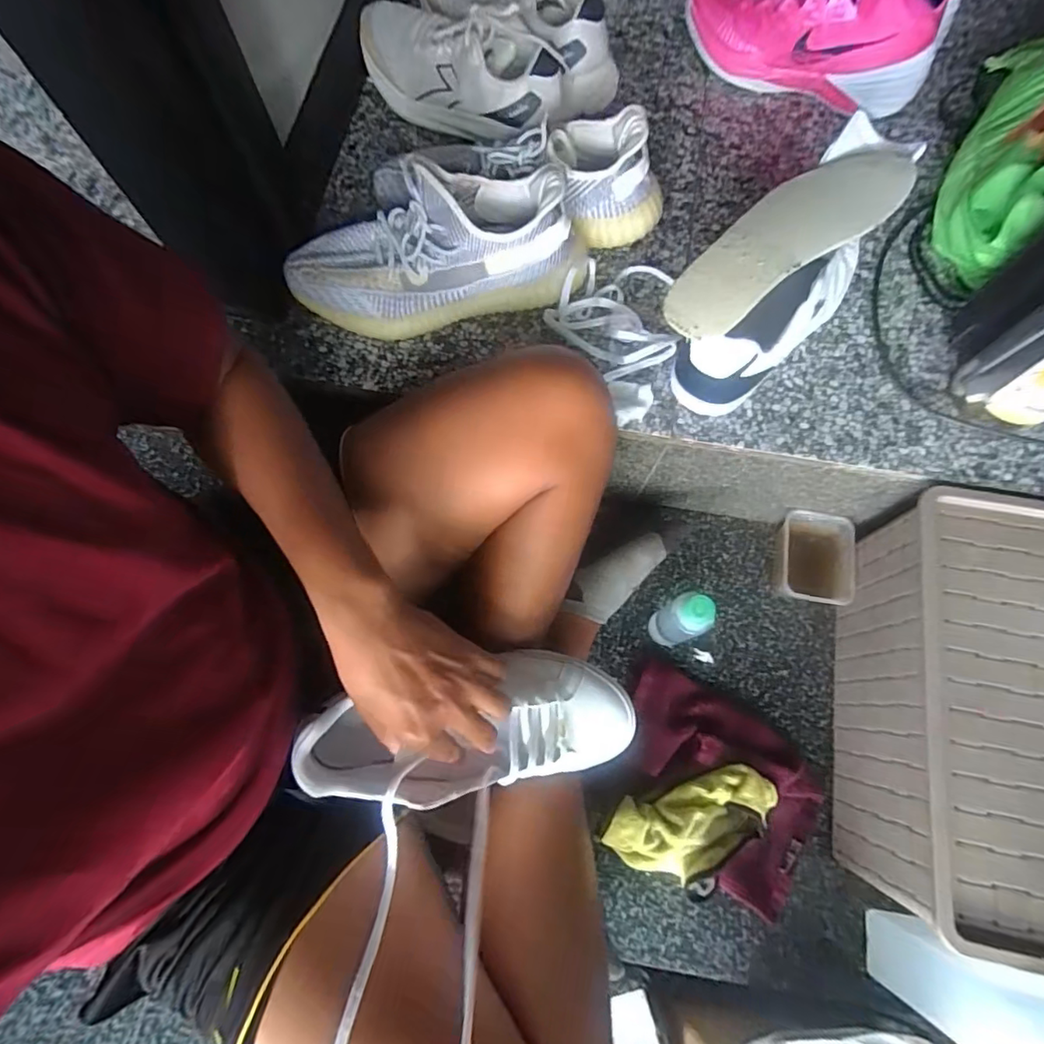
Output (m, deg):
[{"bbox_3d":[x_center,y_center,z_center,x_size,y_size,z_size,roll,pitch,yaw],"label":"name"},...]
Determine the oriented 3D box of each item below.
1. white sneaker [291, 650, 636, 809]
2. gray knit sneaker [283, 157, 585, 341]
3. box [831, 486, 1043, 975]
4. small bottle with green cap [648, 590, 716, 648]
[{"bbox_3d":[-0.038,0.177,0.474,0.275,0.089,0.108,-7,72,-11],"label":"white sneaker"},{"bbox_3d":[-0.086,-0.265,0.547,0.289,0.120,0.107,-8,72,-3],"label":"gray knit sneaker"},{"bbox_3d":[0.493,0.194,0.551,0.280,0.156,0.390,10,72,3],"label":"box"},{"bbox_3d":[0.172,0.109,0.608,0.037,0.136,0.042,-23,74,-8],"label":"small bottle with green cap"}]

